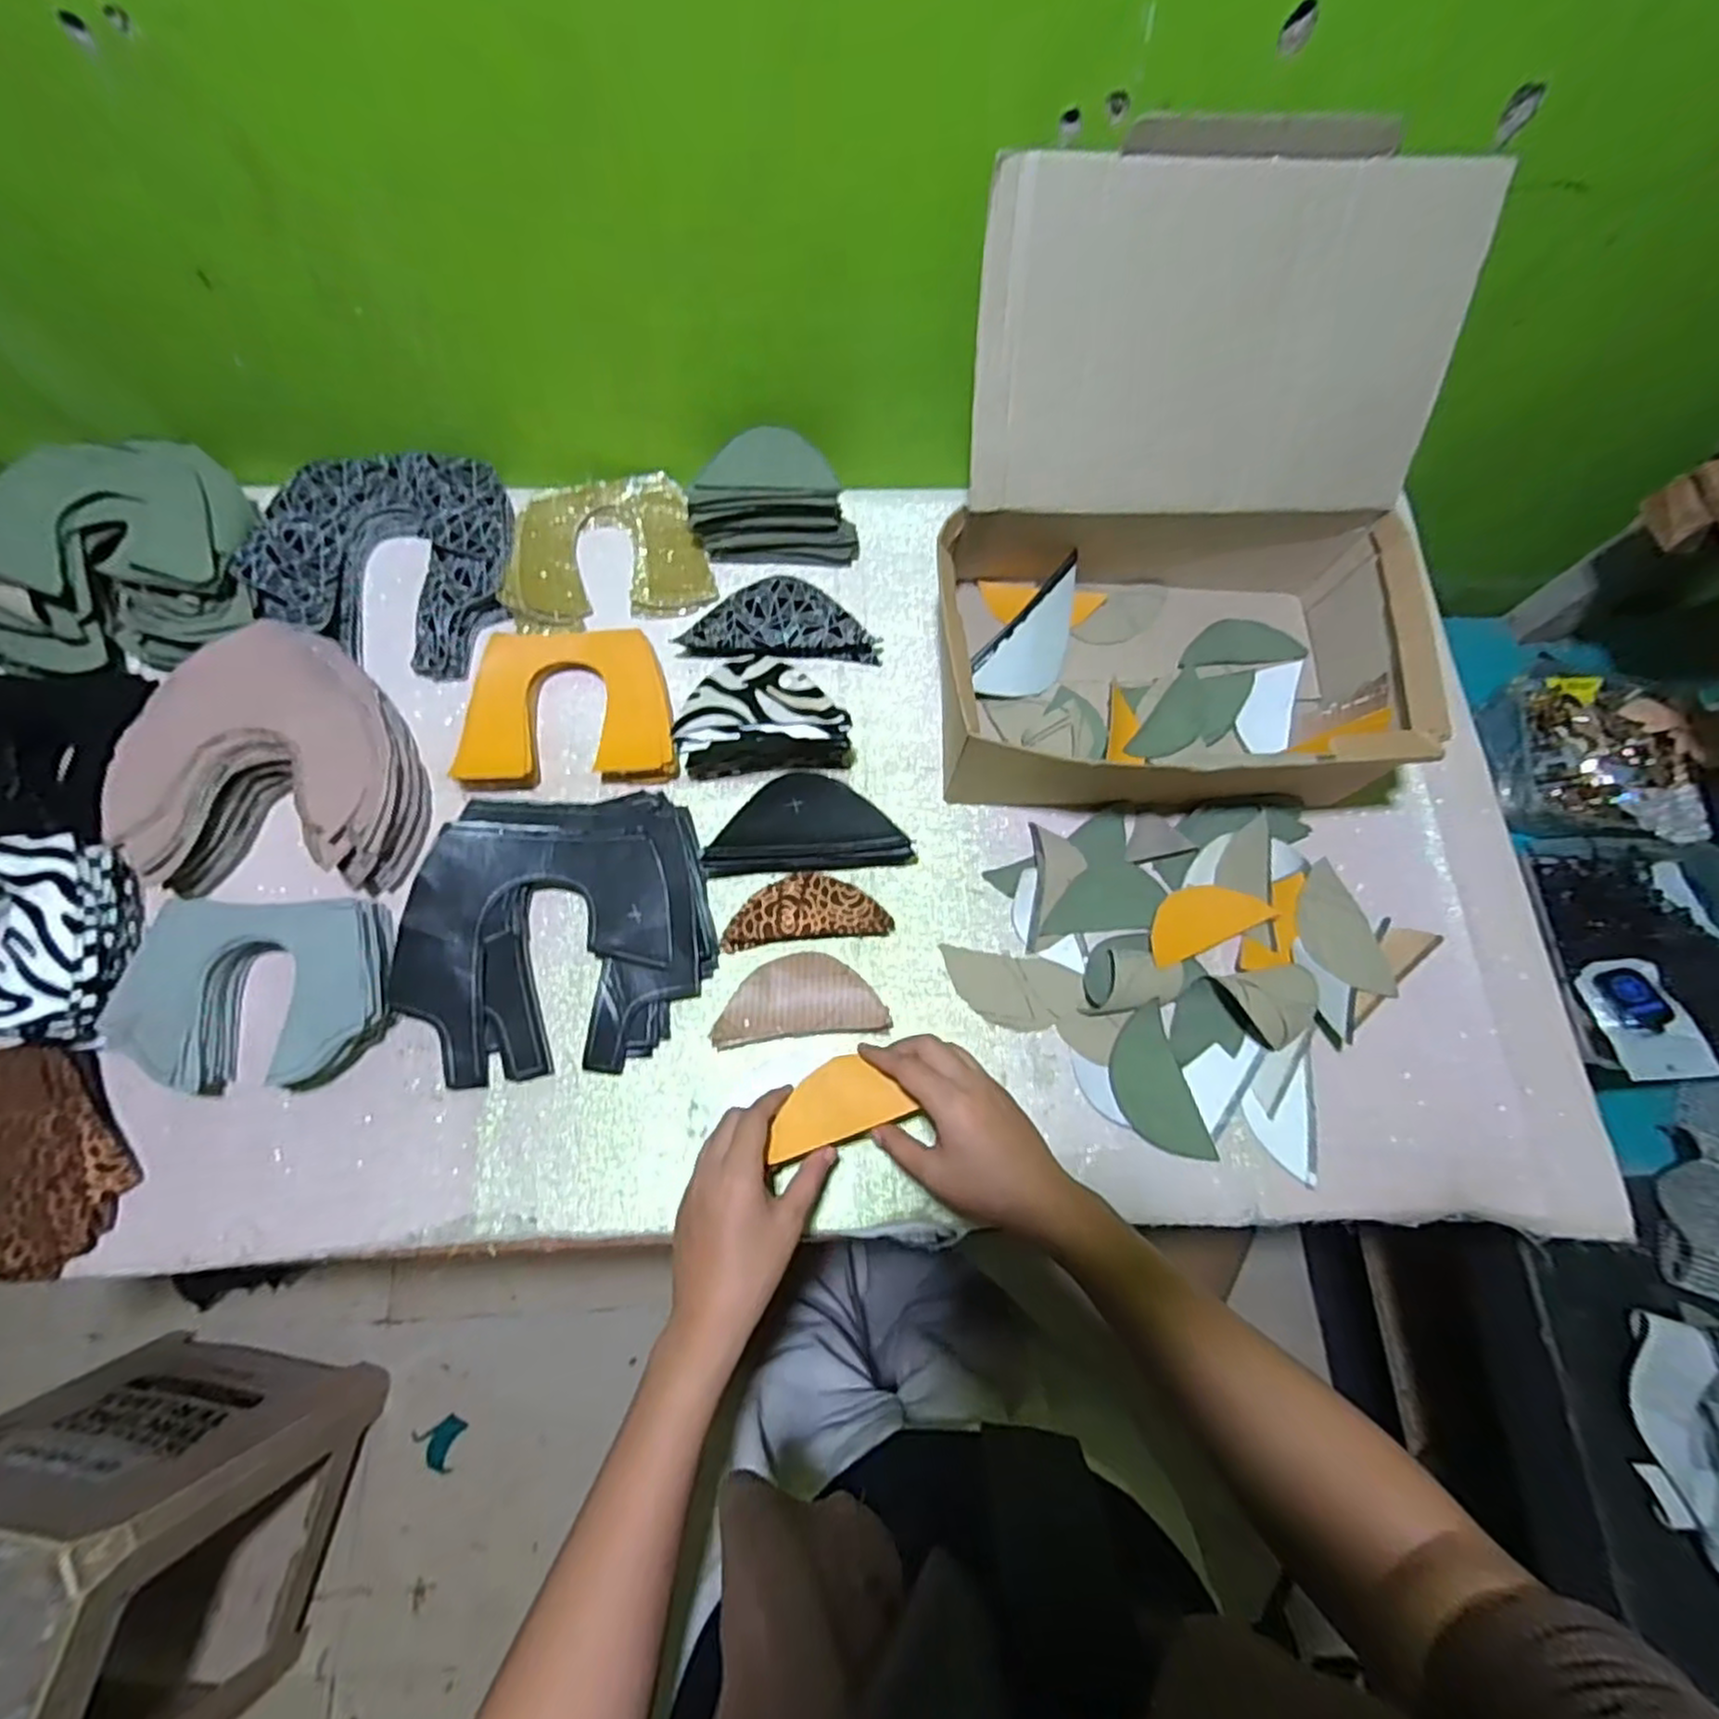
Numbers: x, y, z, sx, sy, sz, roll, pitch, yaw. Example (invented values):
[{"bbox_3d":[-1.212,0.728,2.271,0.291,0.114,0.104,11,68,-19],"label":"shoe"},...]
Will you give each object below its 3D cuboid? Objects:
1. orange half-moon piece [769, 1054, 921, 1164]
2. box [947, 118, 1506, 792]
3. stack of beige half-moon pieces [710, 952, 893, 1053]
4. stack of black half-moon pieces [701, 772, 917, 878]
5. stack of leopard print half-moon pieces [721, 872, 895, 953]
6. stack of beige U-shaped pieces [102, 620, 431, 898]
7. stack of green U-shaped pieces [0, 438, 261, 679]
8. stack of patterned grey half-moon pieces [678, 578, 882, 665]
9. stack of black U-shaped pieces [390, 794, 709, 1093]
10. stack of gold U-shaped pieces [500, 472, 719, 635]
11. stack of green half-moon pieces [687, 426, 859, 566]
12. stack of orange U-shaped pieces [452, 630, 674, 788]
[{"bbox_3d":[-0.016,0.150,0.460,0.086,0.004,0.046,-21,67,-2],"label":"orange half-moon piece"},{"bbox_3d":[0.231,-0.228,0.510,0.331,0.246,0.319,3,72,-2],"label":"box"},{"bbox_3d":[-0.043,0.097,0.523,0.118,0.017,0.056,-6,72,-5],"label":"stack of beige half-moon pieces"},{"bbox_3d":[-0.037,-0.028,0.552,0.151,0.040,0.077,-3,72,-4],"label":"stack of black half-moon pieces"},{"bbox_3d":[-0.039,0.036,0.541,0.119,0.020,0.048,-4,72,-5],"label":"stack of leopard print half-moon pieces"},{"bbox_3d":[-0.416,-0.071,0.533,0.181,0.058,0.184,-1,72,-4],"label":"stack of beige U-shaped pieces"},{"bbox_3d":[-0.548,-0.237,0.556,0.165,0.071,0.194,2,72,-2],"label":"stack of green U-shaped pieces"},{"bbox_3d":[-0.061,-0.197,0.608,0.157,0.021,0.078,6,72,-1],"label":"stack of patterned grey half-moon pieces"},{"bbox_3d":[-0.212,0.051,0.519,0.205,0.038,0.187,-5,72,-5],"label":"stack of black U-shaped pieces"},{"bbox_3d":[-0.216,-0.259,0.625,0.160,0.026,0.133,-18,74,-9],"label":"stack of gold U-shaped pieces"},{"bbox_3d":[-0.069,-0.296,0.612,0.129,0.076,0.065,1,72,-3],"label":"stack of green half-moon pieces"},{"bbox_3d":[-0.225,-0.116,0.572,0.156,0.030,0.127,-7,73,-5],"label":"stack of orange U-shaped pieces"}]

